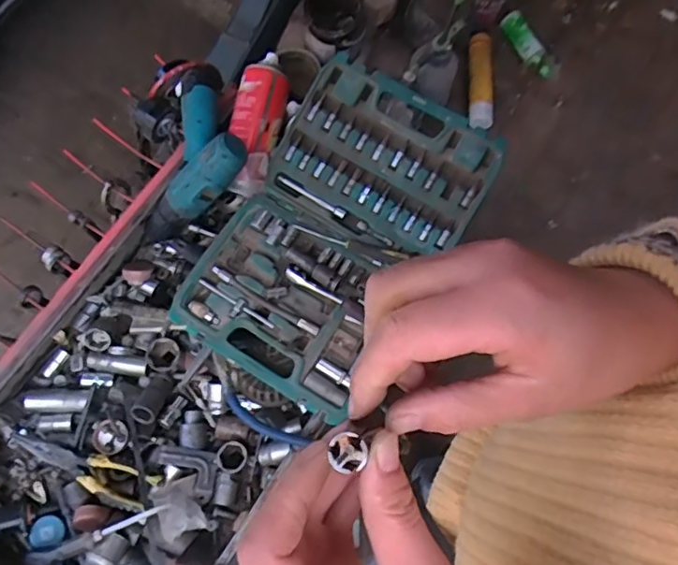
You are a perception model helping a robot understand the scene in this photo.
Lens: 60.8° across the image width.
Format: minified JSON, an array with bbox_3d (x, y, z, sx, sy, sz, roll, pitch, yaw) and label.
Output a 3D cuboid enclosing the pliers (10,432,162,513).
[{"bbox_3d":[-0.302,0.218,0.673,0.182,0.021,0.045,18,73,6],"label":"pliers"}]

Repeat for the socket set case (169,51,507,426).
[{"bbox_3d":[-0.005,-0.060,0.687,0.245,0.050,0.380,32,87,11],"label":"socket set case"}]

